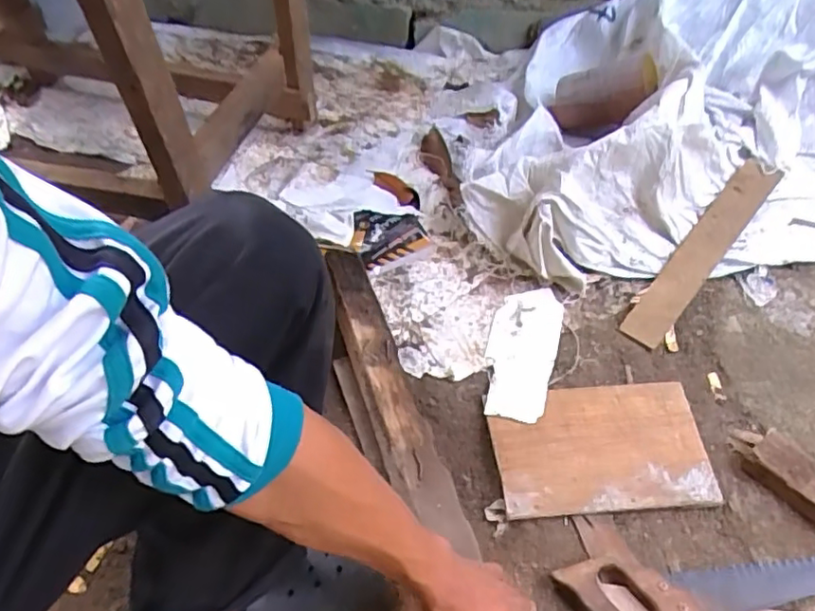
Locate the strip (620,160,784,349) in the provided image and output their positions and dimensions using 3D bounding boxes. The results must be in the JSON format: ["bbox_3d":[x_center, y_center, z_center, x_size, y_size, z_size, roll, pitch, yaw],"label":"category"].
[{"bbox_3d":[0.478,-0.092,0.989,0.063,0.013,0.435,37,66,18],"label":"strip"}]

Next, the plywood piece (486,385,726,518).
[{"bbox_3d":[0.247,0.182,0.797,0.262,0.018,0.169,-4,50,-1],"label":"plywood piece"}]

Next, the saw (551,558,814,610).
[{"bbox_3d":[0.381,0.299,0.682,0.412,0.032,0.086,-9,50,-5],"label":"saw"}]

